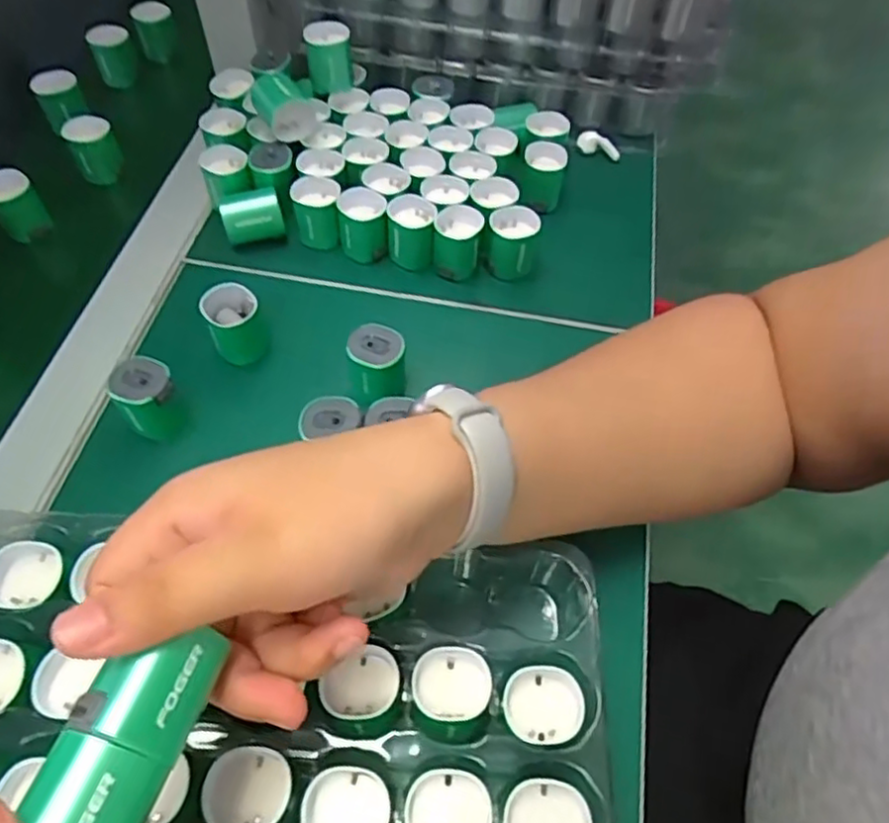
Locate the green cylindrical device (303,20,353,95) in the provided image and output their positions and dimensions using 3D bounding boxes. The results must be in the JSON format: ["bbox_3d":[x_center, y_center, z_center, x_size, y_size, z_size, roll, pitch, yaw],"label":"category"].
[{"bbox_3d":[-0.079,-0.243,0.464,0.028,0.039,0.030,1,55,-2],"label":"green cylindrical device"}]

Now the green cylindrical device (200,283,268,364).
[{"bbox_3d":[-0.118,-0.051,0.376,0.028,0.034,0.025,-24,60,-18],"label":"green cylindrical device"}]

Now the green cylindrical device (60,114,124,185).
[{"bbox_3d":[-0.243,-0.183,0.467,0.030,0.037,0.027,-24,60,-18],"label":"green cylindrical device"}]

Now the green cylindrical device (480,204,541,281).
[{"bbox_3d":[0.041,-0.106,0.421,0.030,0.036,0.029,1,55,-2],"label":"green cylindrical device"}]

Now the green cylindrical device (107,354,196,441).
[{"bbox_3d":[-0.151,-0.007,0.348,0.031,0.038,0.029,1,55,-2],"label":"green cylindrical device"}]

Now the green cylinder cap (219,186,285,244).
[{"bbox_3d":[-0.122,-0.122,0.428,0.036,0.031,0.030,-14,57,-12],"label":"green cylinder cap"}]

